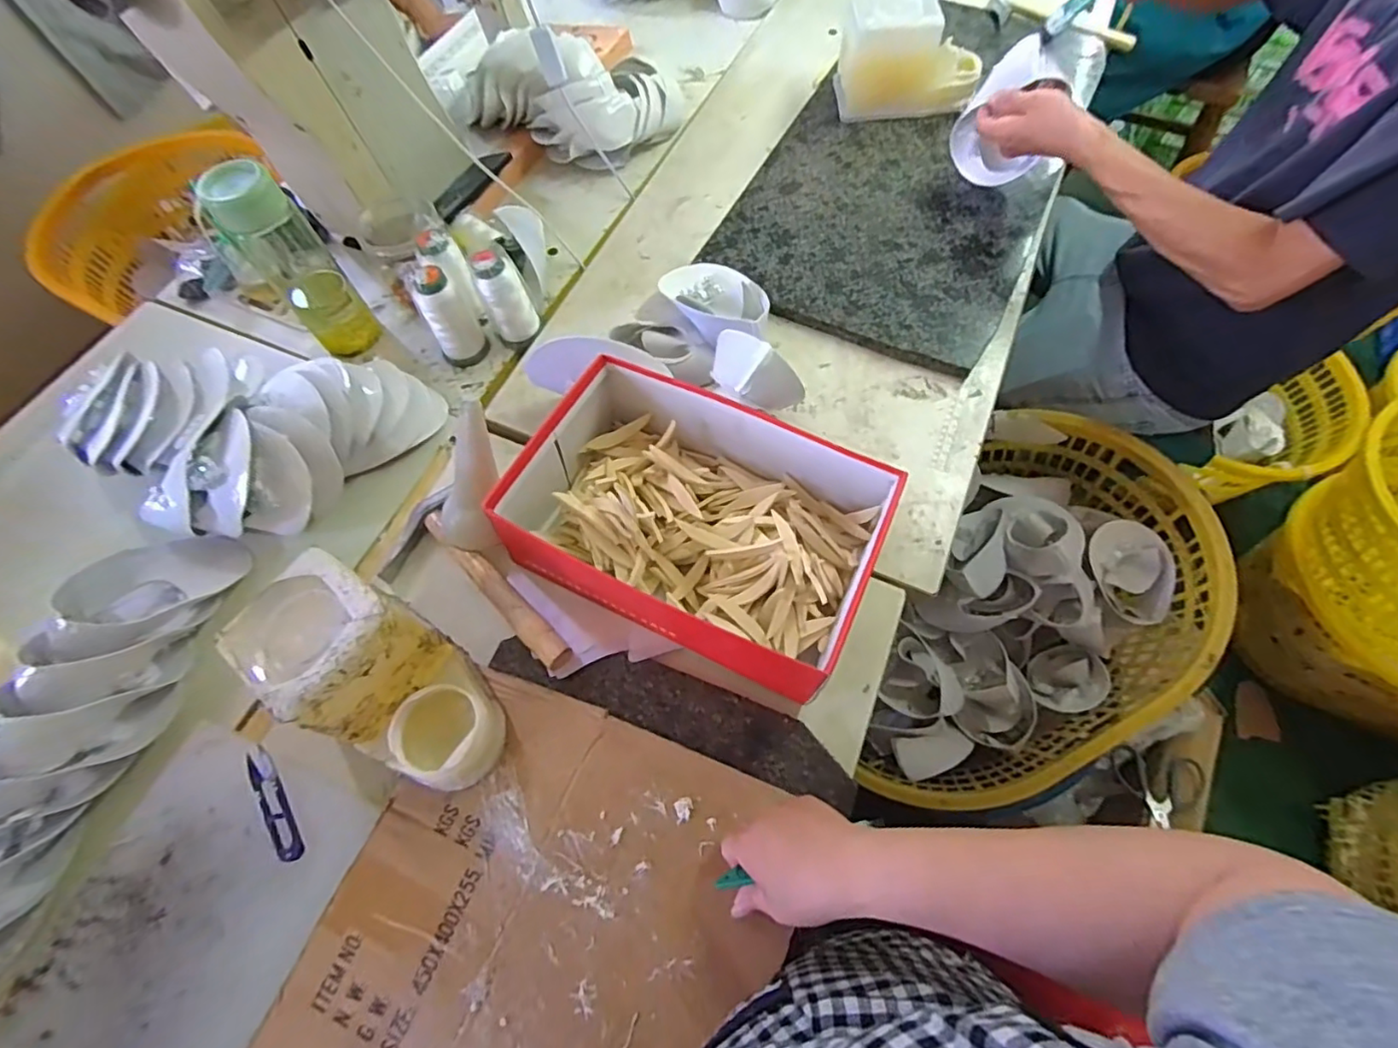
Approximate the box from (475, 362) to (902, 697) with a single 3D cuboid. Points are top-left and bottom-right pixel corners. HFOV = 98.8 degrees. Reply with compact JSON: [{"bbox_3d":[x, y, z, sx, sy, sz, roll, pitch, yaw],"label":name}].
[{"bbox_3d":[-0.003,-0.006,0.562,0.317,0.085,0.218,24,67,11],"label":"box"}]

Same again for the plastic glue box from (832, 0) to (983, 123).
[{"bbox_3d":[0.298,-0.657,0.839,0.207,0.125,0.096,-2,65,0],"label":"plastic glue box"}]

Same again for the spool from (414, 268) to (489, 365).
[{"bbox_3d":[-0.296,-0.250,0.717,0.064,0.114,0.055,-25,67,-11],"label":"spool"}]

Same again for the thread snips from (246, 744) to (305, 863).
[{"bbox_3d":[-0.355,0.232,0.500,0.019,0.007,0.102,-25,66,-33],"label":"thread snips"}]

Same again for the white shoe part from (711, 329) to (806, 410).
[{"bbox_3d":[0.055,-0.138,0.566,0.093,0.062,0.057,14,66,9],"label":"white shoe part"}]

